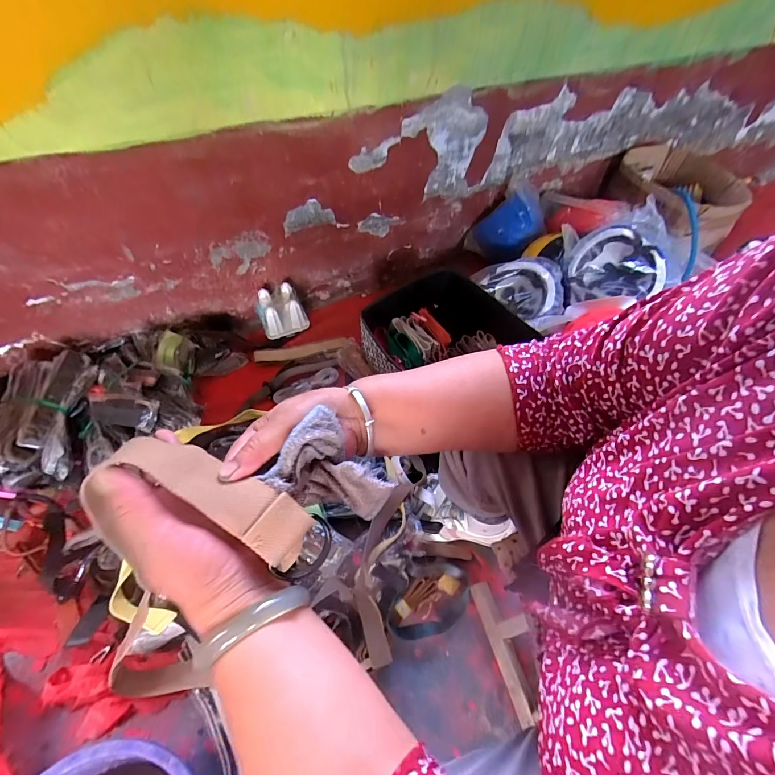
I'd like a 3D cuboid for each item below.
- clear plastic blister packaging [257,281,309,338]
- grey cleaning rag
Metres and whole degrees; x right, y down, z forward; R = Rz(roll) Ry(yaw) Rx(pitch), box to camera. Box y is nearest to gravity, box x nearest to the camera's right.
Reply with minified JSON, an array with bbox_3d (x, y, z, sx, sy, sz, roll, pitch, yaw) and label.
[{"bbox_3d":[-0.291,-0.204,1.063,0.125,0.121,0.081,-17,56,-13],"label":"clear plastic blister packaging"},{"bbox_3d":[-0.041,0.068,0.287,0.072,0.063,0.064,30,58,17],"label":"grey cleaning rag"}]

